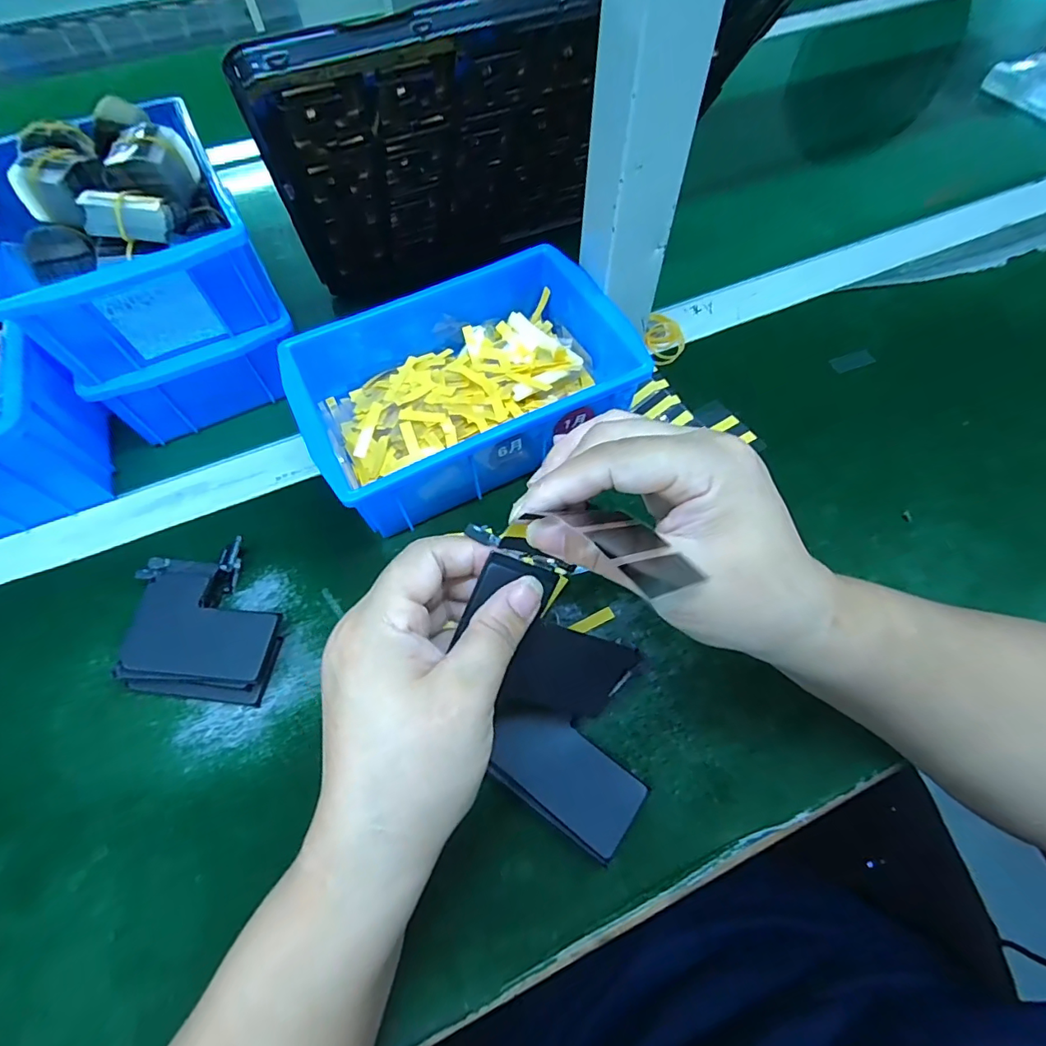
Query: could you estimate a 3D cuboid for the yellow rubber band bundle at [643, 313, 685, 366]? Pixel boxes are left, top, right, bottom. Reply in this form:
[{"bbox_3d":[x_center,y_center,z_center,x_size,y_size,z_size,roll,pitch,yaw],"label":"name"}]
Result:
[{"bbox_3d":[0.109,-0.143,0.387,0.030,0.004,0.048,14,63,9],"label":"yellow rubber band bundle"}]

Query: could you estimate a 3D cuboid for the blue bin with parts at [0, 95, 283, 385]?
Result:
[{"bbox_3d":[-0.248,-0.177,0.320,0.130,0.091,0.158,-27,64,-12],"label":"blue bin with parts"}]

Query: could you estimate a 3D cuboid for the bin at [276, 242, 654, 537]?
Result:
[{"bbox_3d":[-0.040,-0.092,0.329,0.200,0.063,0.137,-25,64,-12],"label":"bin"}]

